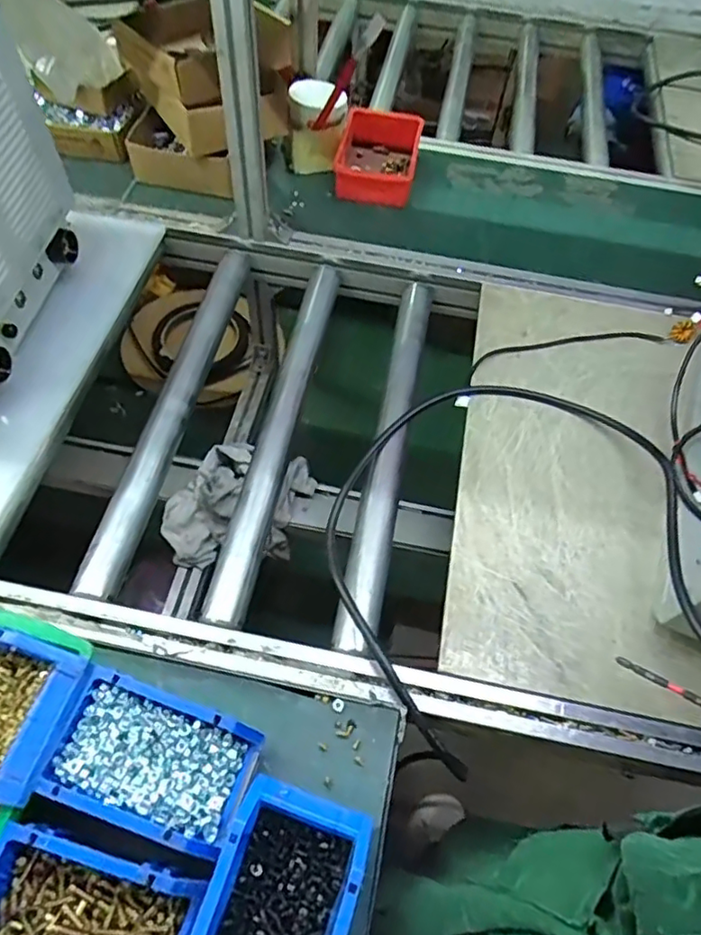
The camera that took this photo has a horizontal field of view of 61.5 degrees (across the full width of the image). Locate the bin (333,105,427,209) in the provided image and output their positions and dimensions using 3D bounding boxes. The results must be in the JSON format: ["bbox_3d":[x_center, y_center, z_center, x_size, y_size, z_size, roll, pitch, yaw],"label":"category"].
[{"bbox_3d":[0.051,-0.551,1.038,0.134,0.060,0.211,10,58,2],"label":"bin"}]

